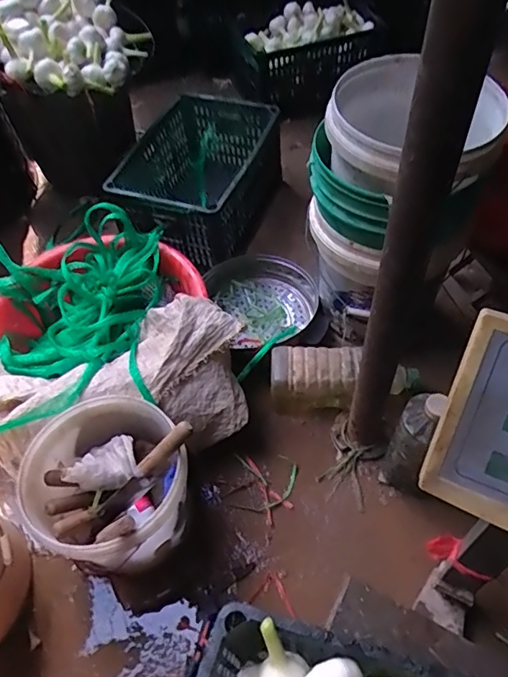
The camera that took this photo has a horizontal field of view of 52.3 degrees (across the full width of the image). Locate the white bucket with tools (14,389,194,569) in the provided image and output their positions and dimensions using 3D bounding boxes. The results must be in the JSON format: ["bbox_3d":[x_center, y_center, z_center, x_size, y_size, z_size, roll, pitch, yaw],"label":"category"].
[{"bbox_3d":[-0.223,0.248,0.867,0.238,0.261,0.244,-1,54,1],"label":"white bucket with tools"}]

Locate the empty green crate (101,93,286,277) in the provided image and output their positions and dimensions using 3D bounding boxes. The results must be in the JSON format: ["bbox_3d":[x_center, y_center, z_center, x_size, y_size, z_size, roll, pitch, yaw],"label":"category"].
[{"bbox_3d":[-0.133,-0.395,1.343,0.301,0.287,0.427,12,55,11],"label":"empty green crate"}]

